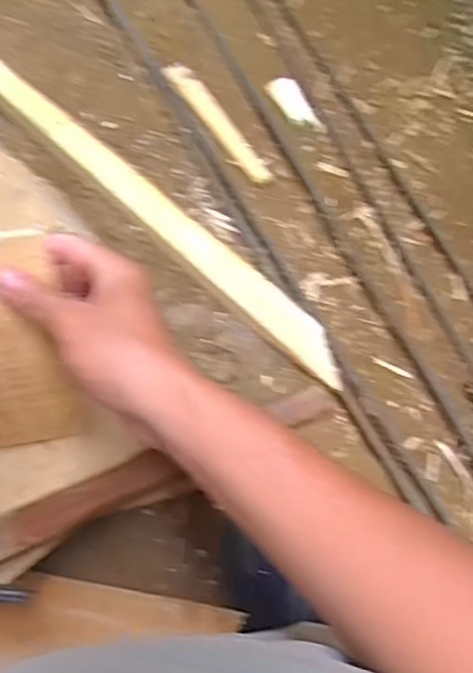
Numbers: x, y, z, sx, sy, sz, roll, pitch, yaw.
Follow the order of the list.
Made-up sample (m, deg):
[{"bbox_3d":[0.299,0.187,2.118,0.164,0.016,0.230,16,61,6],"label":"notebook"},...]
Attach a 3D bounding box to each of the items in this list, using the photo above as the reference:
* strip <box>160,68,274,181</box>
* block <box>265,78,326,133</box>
[{"bbox_3d":[-0.019,-0.216,0.629,0.025,0.005,0.152,-36,87,-29],"label":"strip"},{"bbox_3d":[0.062,-0.240,0.655,0.033,0.017,0.071,-32,83,-4],"label":"block"}]

